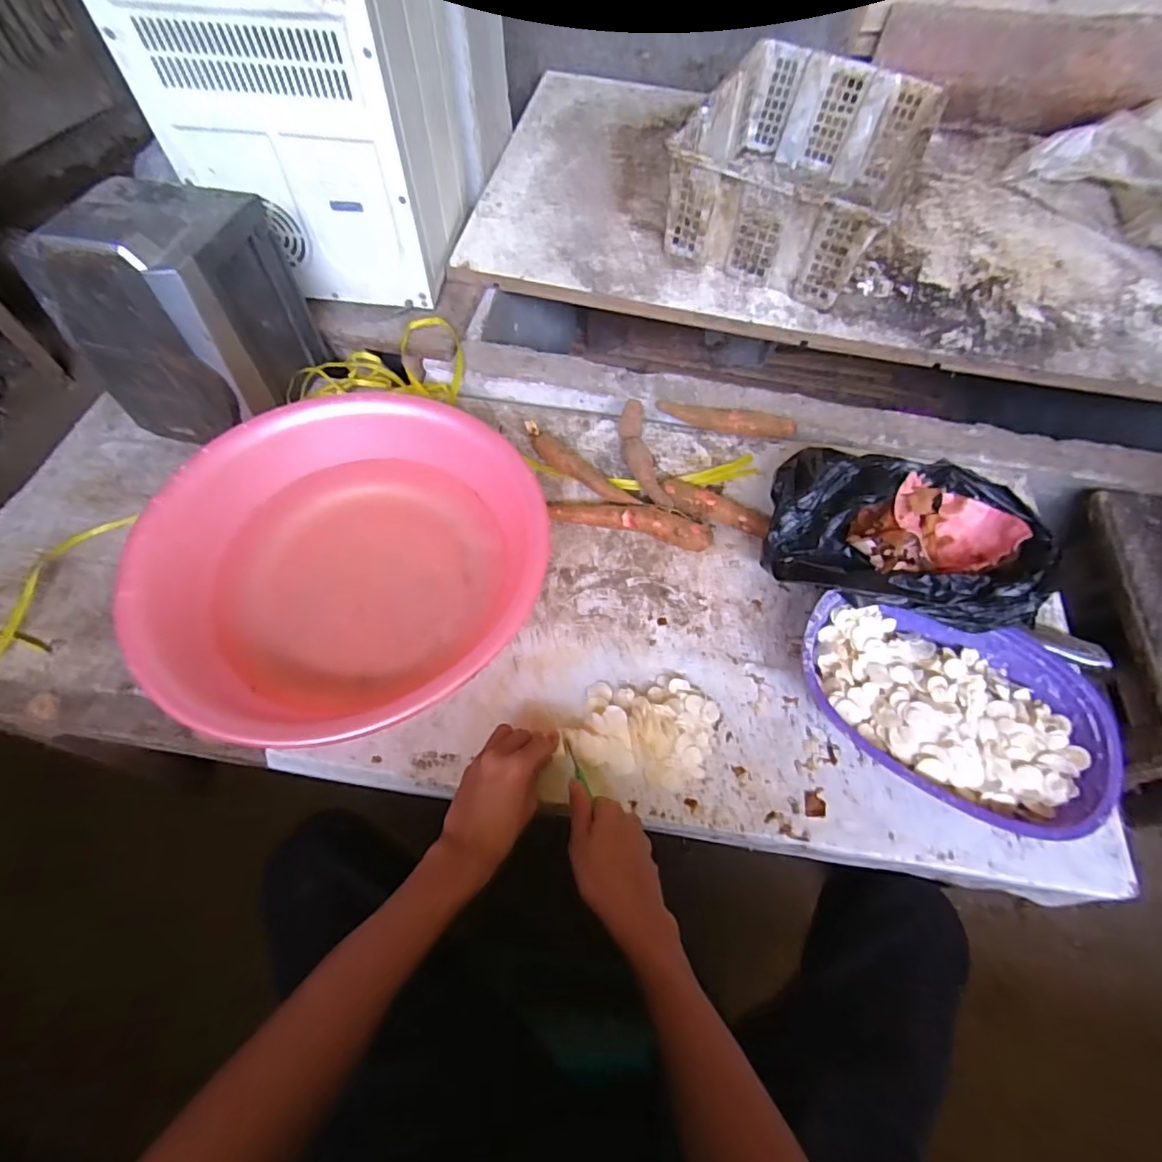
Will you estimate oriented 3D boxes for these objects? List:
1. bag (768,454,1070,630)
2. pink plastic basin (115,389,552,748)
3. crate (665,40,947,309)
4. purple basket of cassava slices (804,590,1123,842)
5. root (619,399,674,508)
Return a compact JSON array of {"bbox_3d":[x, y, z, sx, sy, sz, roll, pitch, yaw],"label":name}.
[{"bbox_3d":[0.359,-0.047,0.650,0.283,0.127,0.201,27,62,13],"label":"bag"},{"bbox_3d":[-0.253,-0.020,0.628,0.422,0.111,0.402,3,59,-1],"label":"pink plastic basin"},{"bbox_3d":[0.370,-0.701,0.959,0.333,0.172,0.467,25,61,12],"label":"crate"},{"bbox_3d":[0.375,0.133,0.588,0.302,0.071,0.208,24,61,11],"label":"purple basket of cassava slices"},{"bbox_3d":[0.086,-0.171,0.768,0.042,0.032,0.187,-11,61,-9],"label":"root"}]

